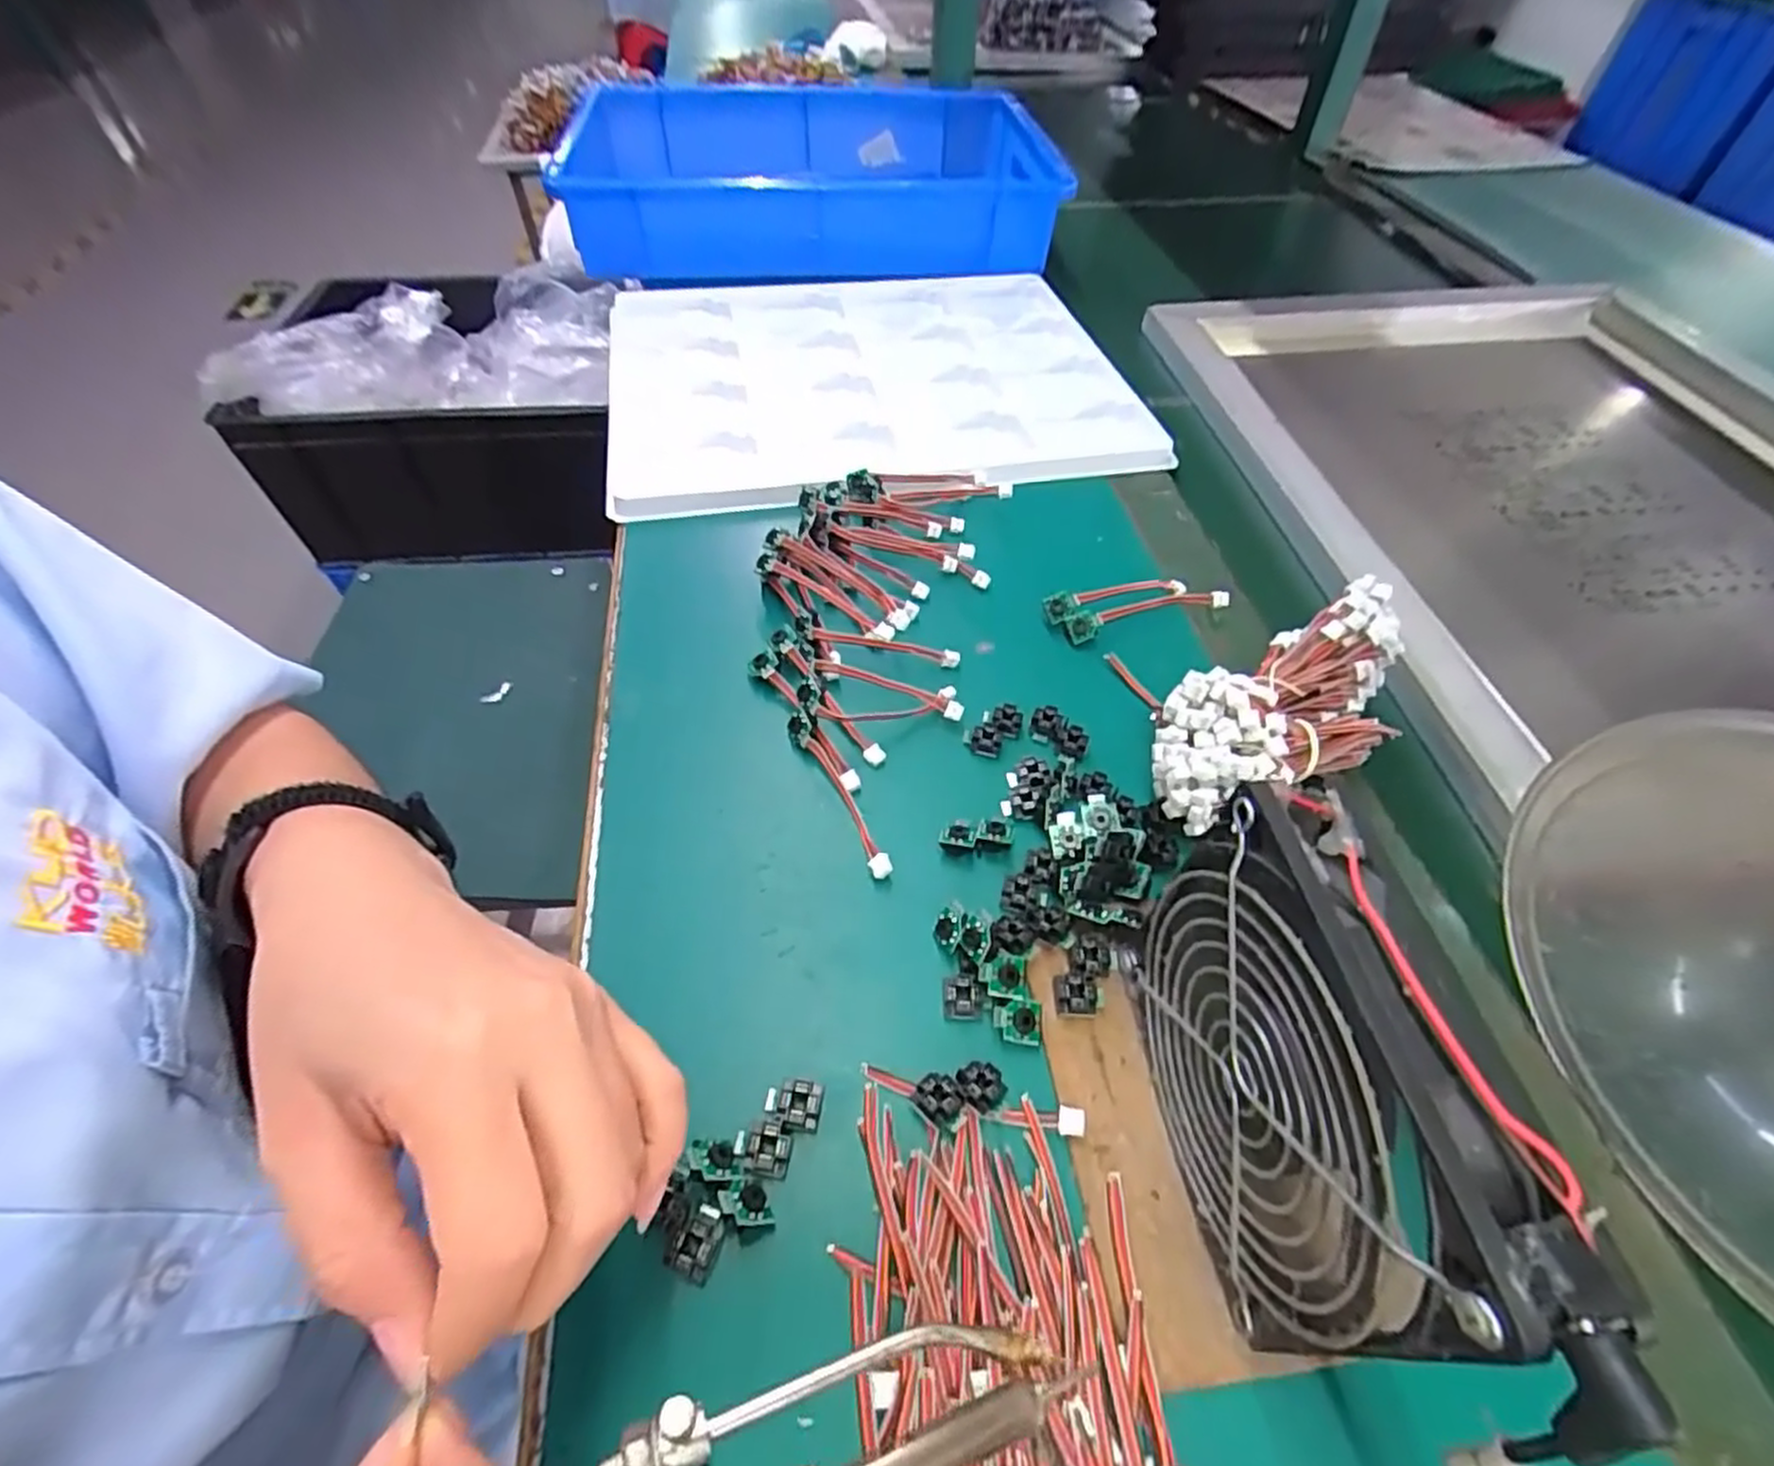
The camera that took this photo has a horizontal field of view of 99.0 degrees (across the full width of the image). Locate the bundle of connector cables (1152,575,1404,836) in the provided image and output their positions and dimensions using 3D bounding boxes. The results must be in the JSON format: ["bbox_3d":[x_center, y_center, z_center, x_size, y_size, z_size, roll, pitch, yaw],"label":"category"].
[{"bbox_3d":[0.174,-0.015,0.342,0.147,0.049,0.084,-25,57,-21],"label":"bundle of connector cables"}]

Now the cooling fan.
[{"bbox_3d":[0.105,0.092,0.205,0.025,0.128,0.116,-4,52,-7],"label":"cooling fan"}]

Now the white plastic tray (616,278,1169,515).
[{"bbox_3d":[-0.017,-0.264,0.563,0.362,0.027,0.291,-9,53,-10],"label":"white plastic tray"}]

